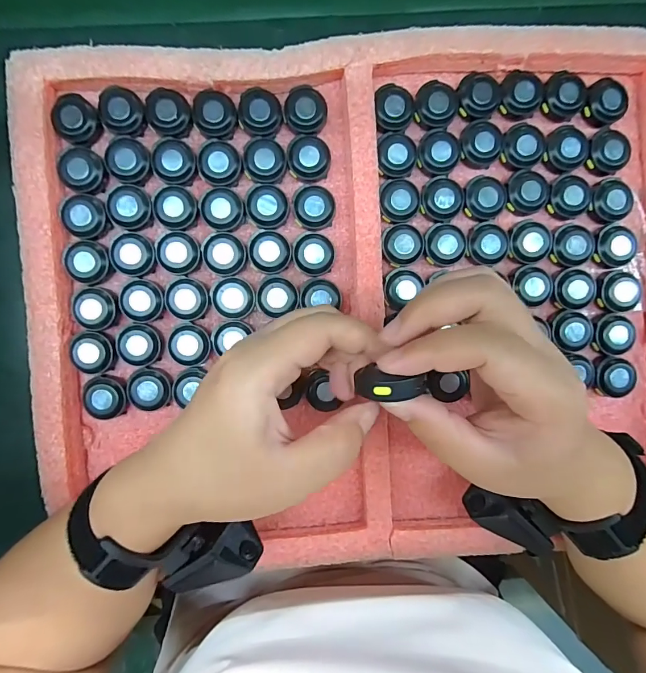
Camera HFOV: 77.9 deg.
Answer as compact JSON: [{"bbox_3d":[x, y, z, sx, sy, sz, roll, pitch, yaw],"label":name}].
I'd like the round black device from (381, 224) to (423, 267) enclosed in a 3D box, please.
[{"bbox_3d":[0.056,-0.065,0.283,0.030,0.010,0.028,0,90,-3],"label":"round black device"}]

